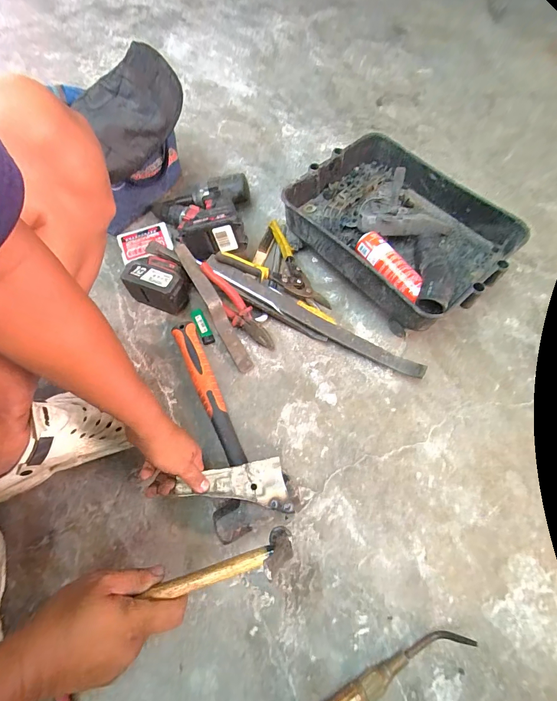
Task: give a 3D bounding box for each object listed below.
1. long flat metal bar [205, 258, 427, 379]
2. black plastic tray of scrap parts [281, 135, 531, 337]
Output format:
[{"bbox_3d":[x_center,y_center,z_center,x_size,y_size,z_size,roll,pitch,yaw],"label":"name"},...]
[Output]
[{"bbox_3d":[0.061,-0.061,0.641,0.446,0.071,0.048,25,66,12],"label":"long flat metal bar"},{"bbox_3d":[0.240,-0.249,0.674,0.320,0.107,0.403,-41,67,-17],"label":"black plastic tray of scrap parts"}]

